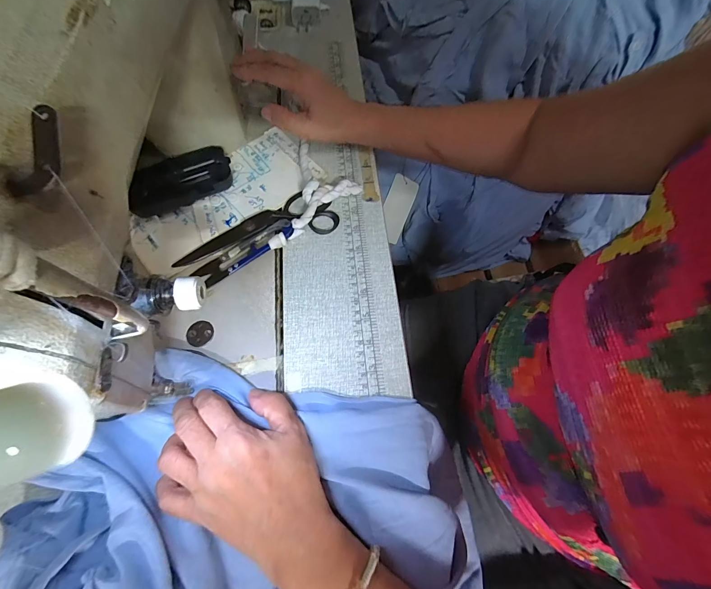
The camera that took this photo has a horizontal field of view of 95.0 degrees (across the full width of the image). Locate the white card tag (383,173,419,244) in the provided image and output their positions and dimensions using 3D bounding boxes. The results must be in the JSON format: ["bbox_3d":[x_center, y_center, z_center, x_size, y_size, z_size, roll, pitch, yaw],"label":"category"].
[{"bbox_3d":[0.072,-0.147,0.571,0.045,0.118,0.004,25,40,7],"label":"white card tag"}]

